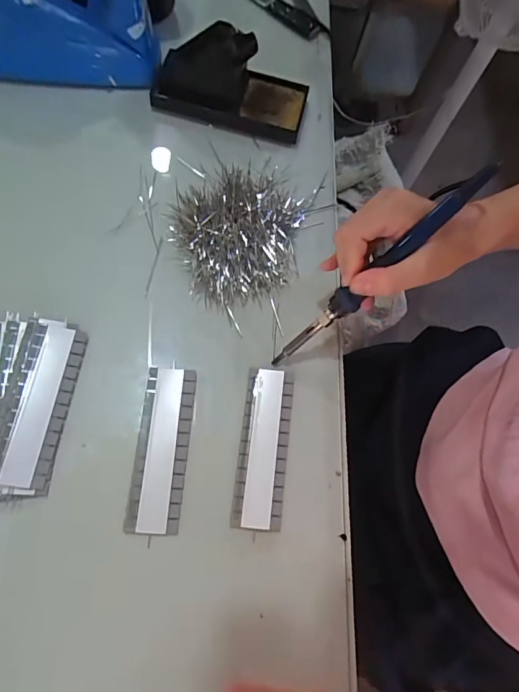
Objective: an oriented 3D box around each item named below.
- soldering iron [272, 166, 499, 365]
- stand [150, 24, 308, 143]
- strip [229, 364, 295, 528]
[{"bbox_3d":[0.086,-0.054,0.351,0.215,0.015,0.018,-44,69,22],"label":"soldering iron"},{"bbox_3d":[-0.026,-0.280,0.470,0.163,0.070,0.074,11,67,-6],"label":"stand"},{"bbox_3d":[0.004,0.080,0.368,0.038,0.011,0.126,9,67,-5],"label":"strip"}]

